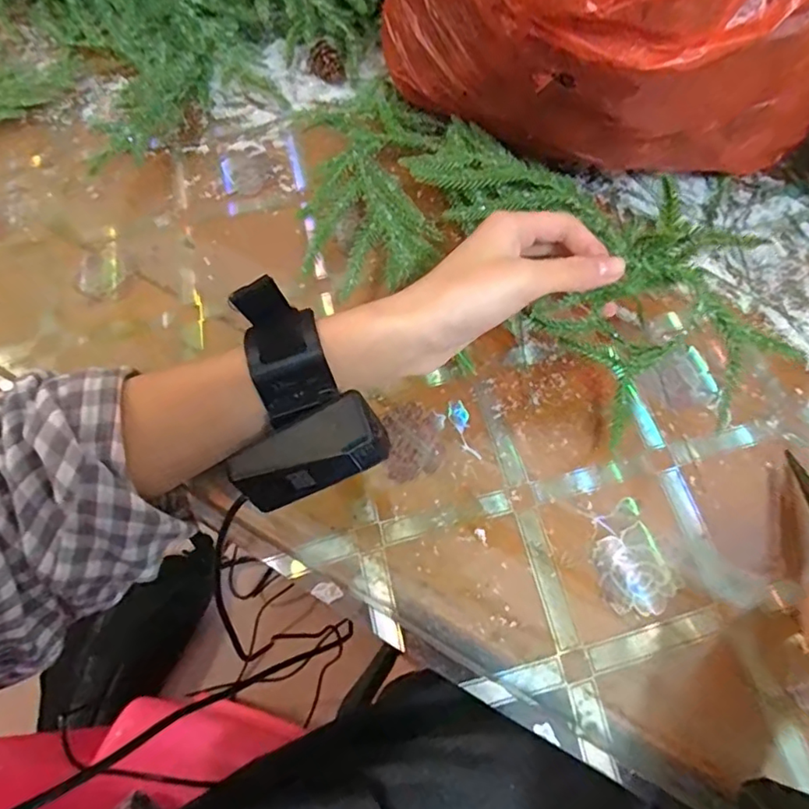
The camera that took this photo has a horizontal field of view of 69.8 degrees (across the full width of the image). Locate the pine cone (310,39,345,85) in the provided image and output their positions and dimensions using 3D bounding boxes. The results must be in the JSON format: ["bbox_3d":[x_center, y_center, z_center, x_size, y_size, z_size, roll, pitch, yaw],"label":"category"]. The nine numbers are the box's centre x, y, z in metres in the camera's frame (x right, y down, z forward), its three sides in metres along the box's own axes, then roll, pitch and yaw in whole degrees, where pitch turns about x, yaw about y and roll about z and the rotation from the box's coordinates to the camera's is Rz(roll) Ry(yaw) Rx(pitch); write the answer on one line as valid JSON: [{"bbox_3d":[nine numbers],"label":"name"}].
[{"bbox_3d":[-0.061,-0.268,0.455,0.024,0.020,0.030,-9,64,-5],"label":"pine cone"}]

